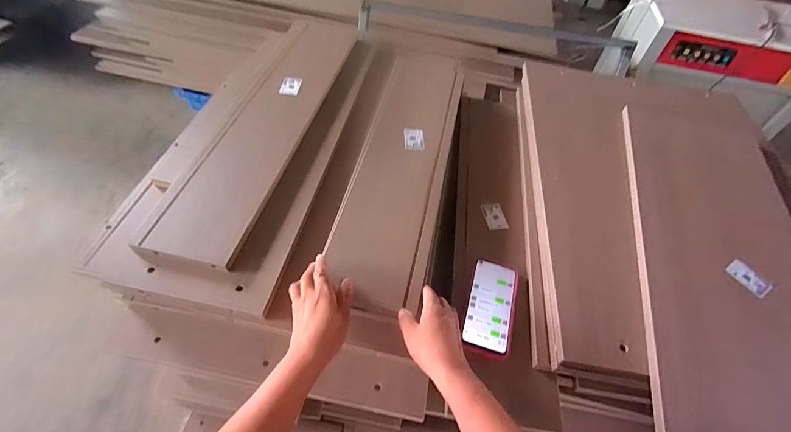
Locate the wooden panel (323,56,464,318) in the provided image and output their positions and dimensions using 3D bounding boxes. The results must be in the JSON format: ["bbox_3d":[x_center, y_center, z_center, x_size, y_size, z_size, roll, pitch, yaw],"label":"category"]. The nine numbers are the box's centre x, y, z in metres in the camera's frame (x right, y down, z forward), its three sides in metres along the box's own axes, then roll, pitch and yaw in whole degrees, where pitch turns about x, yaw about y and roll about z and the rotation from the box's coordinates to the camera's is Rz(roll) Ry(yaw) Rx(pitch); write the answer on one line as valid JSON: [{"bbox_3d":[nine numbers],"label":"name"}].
[{"bbox_3d":[0.024,-0.143,0.785,0.173,0.033,0.728,11,50,3],"label":"wooden panel"}]

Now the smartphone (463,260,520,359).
[{"bbox_3d":[0.158,0.144,0.620,0.076,0.009,0.159,16,52,7],"label":"smartphone"}]

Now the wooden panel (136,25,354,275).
[{"bbox_3d":[-0.262,-0.222,0.808,0.165,0.022,0.735,12,52,3],"label":"wooden panel"}]

